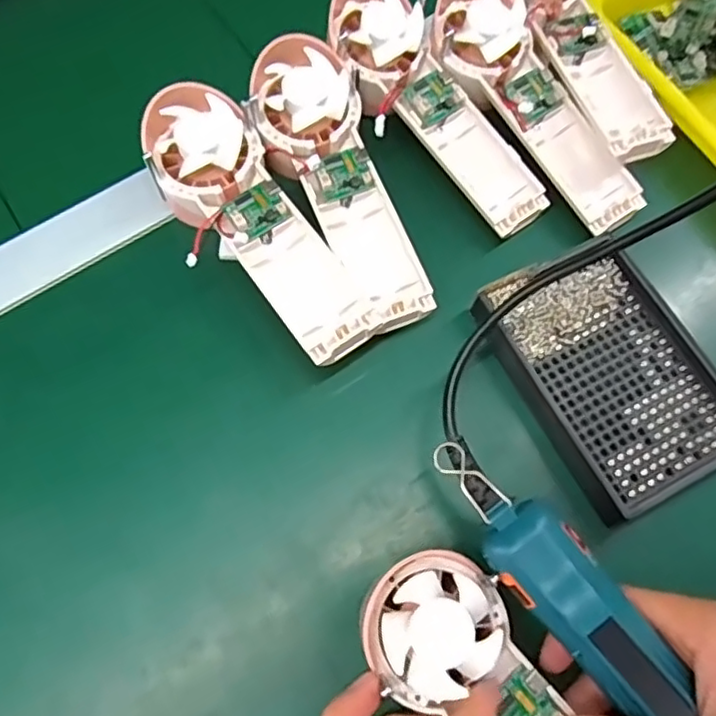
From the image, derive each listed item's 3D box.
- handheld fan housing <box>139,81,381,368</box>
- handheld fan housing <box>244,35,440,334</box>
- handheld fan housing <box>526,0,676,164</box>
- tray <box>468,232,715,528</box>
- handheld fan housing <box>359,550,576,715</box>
[{"bbox_3d":[-0.058,-0.068,0.346,0.066,0.049,0.175,-30,73,-12],"label":"handheld fan housing"},{"bbox_3d":[-0.013,-0.096,0.356,0.061,0.047,0.171,-16,71,-7],"label":"handheld fan housing"},{"bbox_3d":[0.139,-0.197,0.394,0.057,0.039,0.175,-20,71,-9],"label":"handheld fan housing"},{"bbox_3d":[0.132,0.006,0.335,0.096,0.015,0.137,-26,72,-11],"label":"tray"},{"bbox_3d":[0.070,0.159,0.262,0.059,0.027,0.171,-38,83,-11],"label":"handheld fan housing"}]

